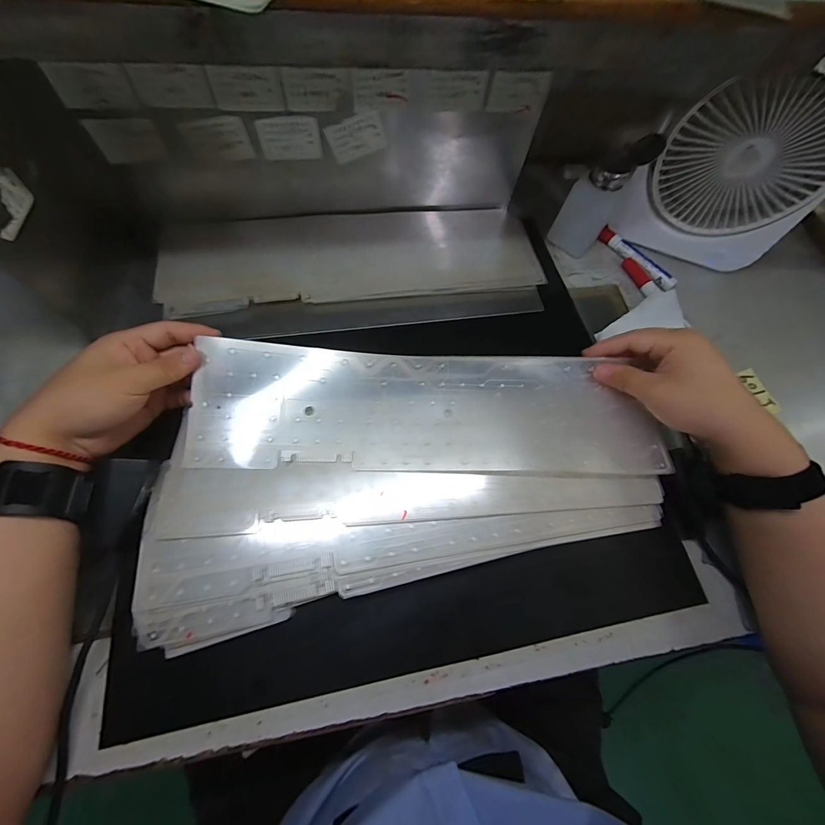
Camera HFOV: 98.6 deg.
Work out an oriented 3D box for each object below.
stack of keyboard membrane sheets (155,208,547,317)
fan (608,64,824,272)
[{"bbox_3d":[-0.064,-0.189,0.418,0.426,0.016,0.130,-9,70,-9],"label":"stack of keyboard membrane sheets"},{"bbox_3d":[0.340,-0.252,0.387,0.180,0.176,0.050,15,66,2],"label":"fan"}]

